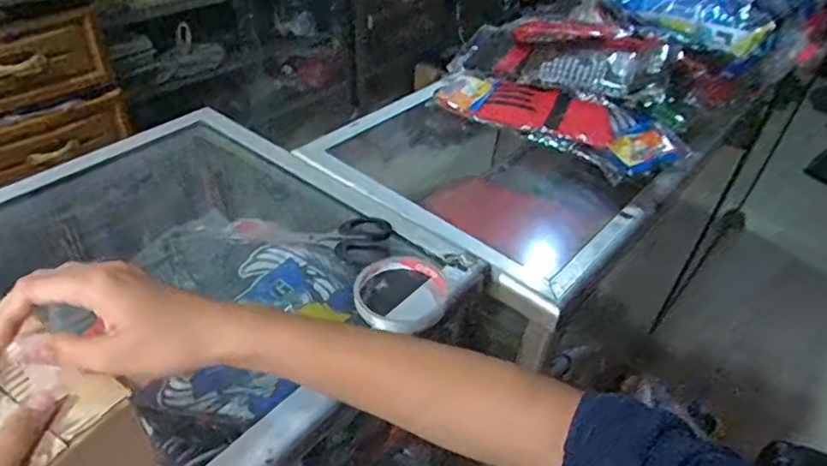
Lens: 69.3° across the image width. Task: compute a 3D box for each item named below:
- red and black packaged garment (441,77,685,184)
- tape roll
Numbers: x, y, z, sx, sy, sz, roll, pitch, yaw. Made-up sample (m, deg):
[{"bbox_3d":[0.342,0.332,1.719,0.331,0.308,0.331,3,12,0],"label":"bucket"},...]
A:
[{"bbox_3d":[0.176,-0.153,0.776,0.329,0.048,0.093,25,43,23],"label":"red and black packaged garment"},{"bbox_3d":[-0.008,0.052,0.521,0.085,0.012,0.079,3,39,-2],"label":"tape roll"}]

